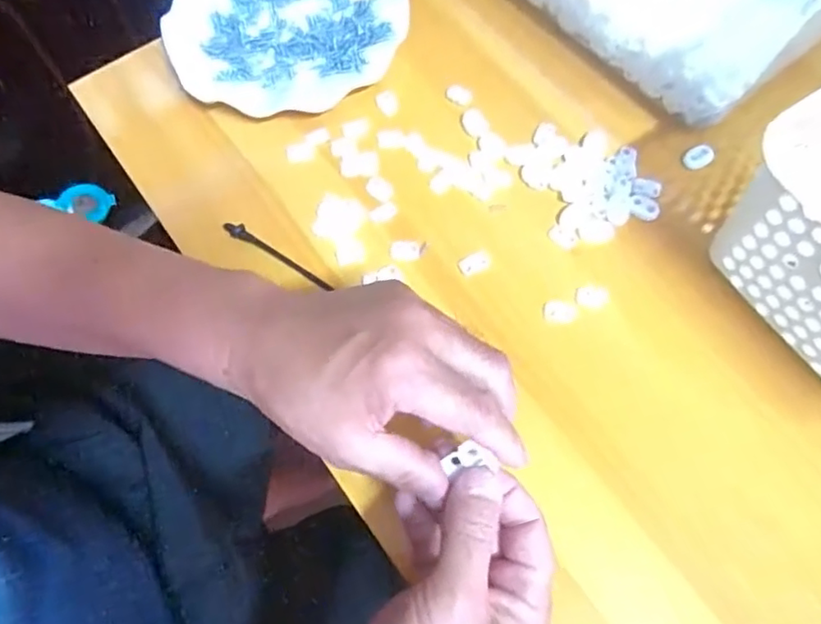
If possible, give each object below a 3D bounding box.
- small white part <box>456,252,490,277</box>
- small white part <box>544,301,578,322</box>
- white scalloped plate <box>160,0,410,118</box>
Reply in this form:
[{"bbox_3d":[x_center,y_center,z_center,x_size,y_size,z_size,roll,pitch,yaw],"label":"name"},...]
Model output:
[{"bbox_3d":[0.042,-0.033,0.399,0.020,0.004,0.013,-18,67,-7],"label":"small white part"},{"bbox_3d":[0.096,0.000,0.385,0.020,0.004,0.013,3,67,3],"label":"small white part"},{"bbox_3d":[-0.096,-0.233,0.479,0.176,0.027,0.176,0,66,1],"label":"white scalloped plate"}]

